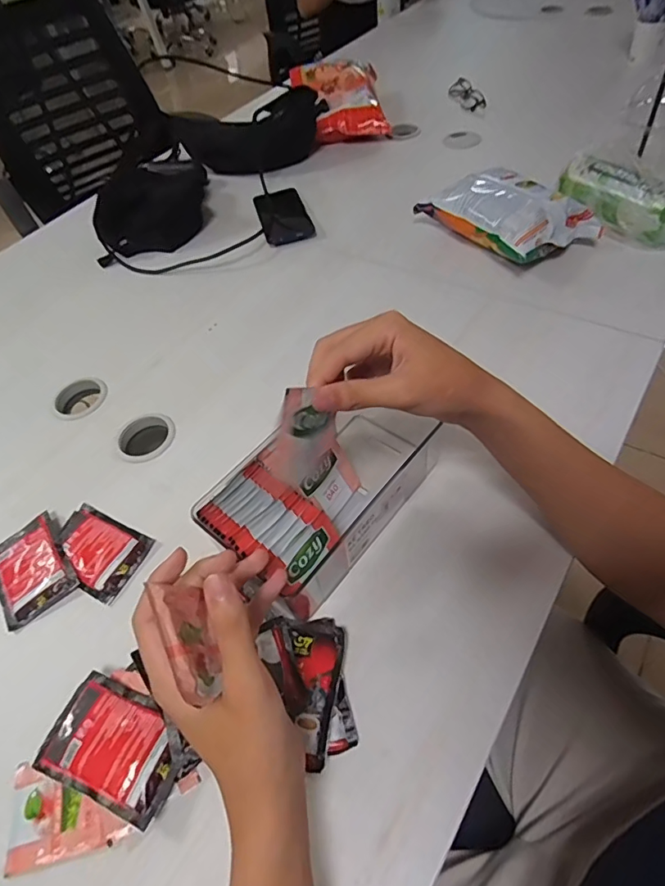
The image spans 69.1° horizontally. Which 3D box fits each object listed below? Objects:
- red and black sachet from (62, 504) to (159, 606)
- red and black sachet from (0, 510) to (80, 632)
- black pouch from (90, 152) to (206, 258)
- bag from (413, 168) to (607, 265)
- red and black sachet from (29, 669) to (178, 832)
[{"bbox_3d":[-0.224,0.102,0.459,0.102,0.009,0.067,21,58,19],"label":"red and black sachet"},{"bbox_3d":[-0.284,0.117,0.451,0.064,0.015,0.091,-35,58,-19],"label":"red and black sachet"},{"bbox_3d":[-0.302,-0.411,0.814,0.160,0.048,0.234,-7,54,0],"label":"black pouch"},{"bbox_3d":[0.237,-0.315,0.650,0.136,0.055,0.191,-29,55,-14],"label":"bag"},{"bbox_3d":[-0.157,0.216,0.348,0.100,0.007,0.066,18,56,13],"label":"red and black sachet"}]

